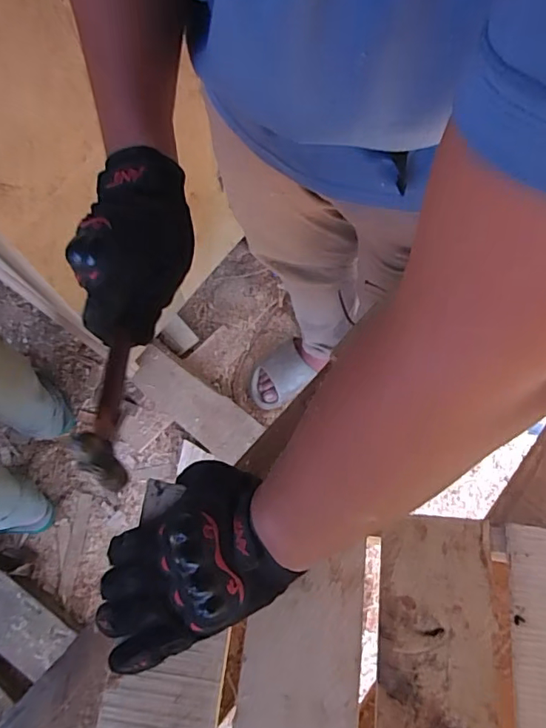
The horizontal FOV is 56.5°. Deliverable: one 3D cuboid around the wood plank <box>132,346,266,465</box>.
[{"bbox_3d":[-0.183,0.094,1.187,0.334,0.028,0.121,37,74,14],"label":"wood plank"}]

